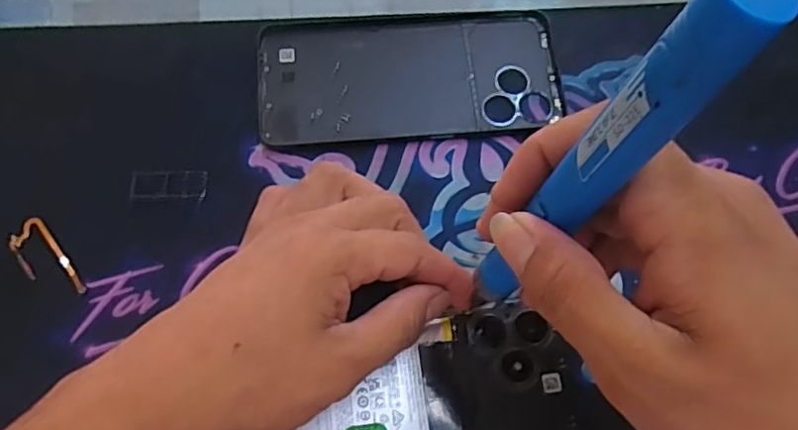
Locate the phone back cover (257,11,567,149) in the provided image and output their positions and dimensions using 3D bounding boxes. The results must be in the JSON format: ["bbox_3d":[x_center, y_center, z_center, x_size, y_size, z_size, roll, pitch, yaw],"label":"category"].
[{"bbox_3d":[0.007,-0.079,0.344,0.165,0.004,0.080,-3,71,-3],"label":"phone back cover"}]

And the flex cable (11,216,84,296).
[{"bbox_3d":[-0.173,0.023,0.301,0.019,0.004,0.047,-37,76,-14],"label":"flex cable"}]

